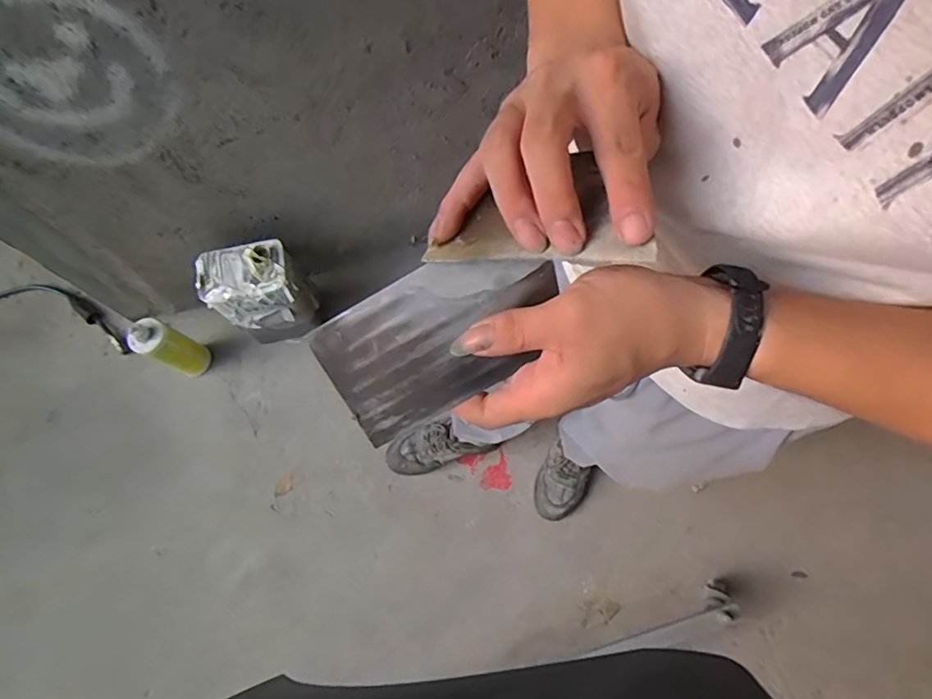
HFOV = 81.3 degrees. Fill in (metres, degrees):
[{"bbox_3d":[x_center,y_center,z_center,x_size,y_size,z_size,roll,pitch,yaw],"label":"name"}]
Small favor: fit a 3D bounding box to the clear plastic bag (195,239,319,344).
[{"bbox_3d":[-0.457,-0.114,1.253,0.198,0.297,0.131,-17,70,-4],"label":"clear plastic bag"}]

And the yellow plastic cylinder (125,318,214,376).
[{"bbox_3d":[-0.672,0.001,1.250,0.075,0.224,0.089,25,73,11],"label":"yellow plastic cylinder"}]

